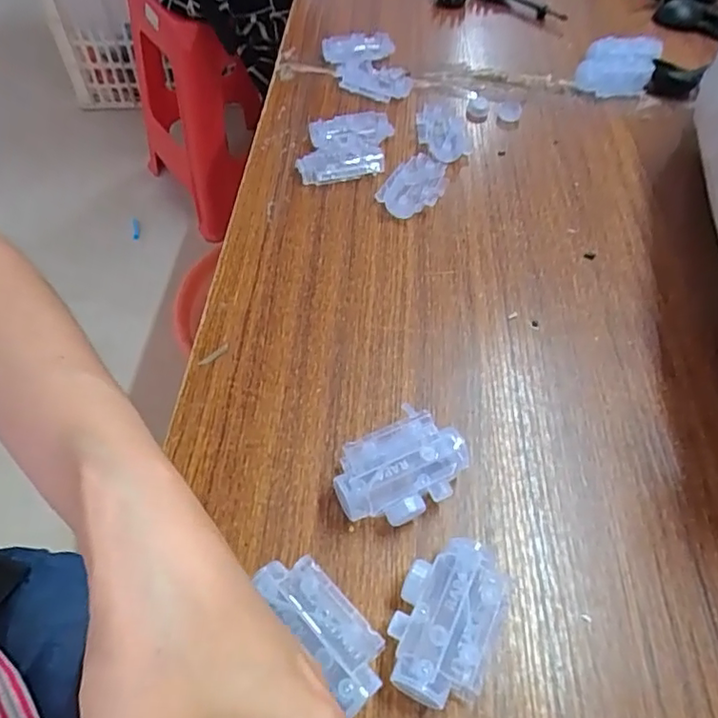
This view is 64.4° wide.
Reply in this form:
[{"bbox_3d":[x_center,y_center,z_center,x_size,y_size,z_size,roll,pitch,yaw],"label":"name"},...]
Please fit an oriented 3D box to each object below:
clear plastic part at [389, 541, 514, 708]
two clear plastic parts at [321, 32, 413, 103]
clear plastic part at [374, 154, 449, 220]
[{"bbox_3d":[0.040,0.118,0.260,0.044,0.029,0.068,21,56,12],"label":"clear plastic part"},{"bbox_3d":[0.008,-0.289,0.559,0.071,0.026,0.090,-10,55,-10],"label":"two clear plastic parts"},{"bbox_3d":[0.046,-0.138,0.452,0.042,0.014,0.066,29,58,17],"label":"clear plastic part"}]

